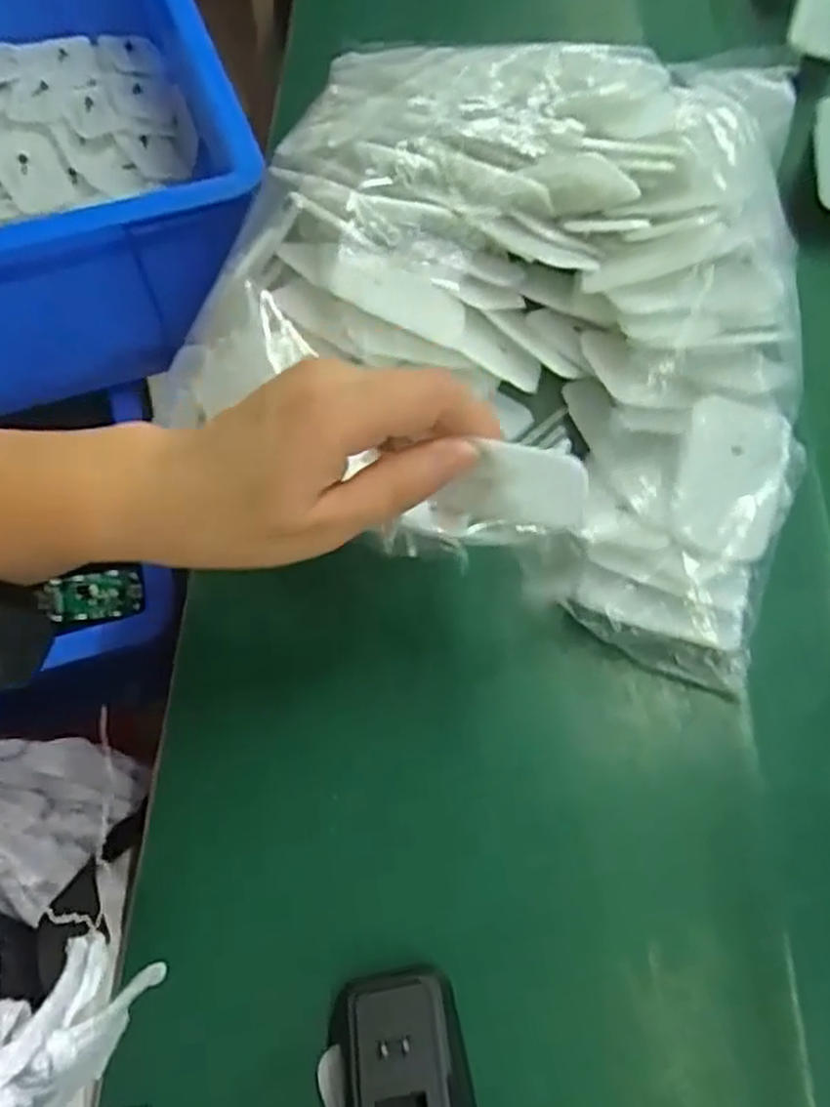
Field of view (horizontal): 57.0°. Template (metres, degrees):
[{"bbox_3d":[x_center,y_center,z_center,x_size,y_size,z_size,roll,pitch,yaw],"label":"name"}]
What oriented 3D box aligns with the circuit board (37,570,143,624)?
[{"bbox_3d":[-0.219,0.031,0.526,0.059,0.006,0.029,-7,87,-14],"label":"circuit board"}]

